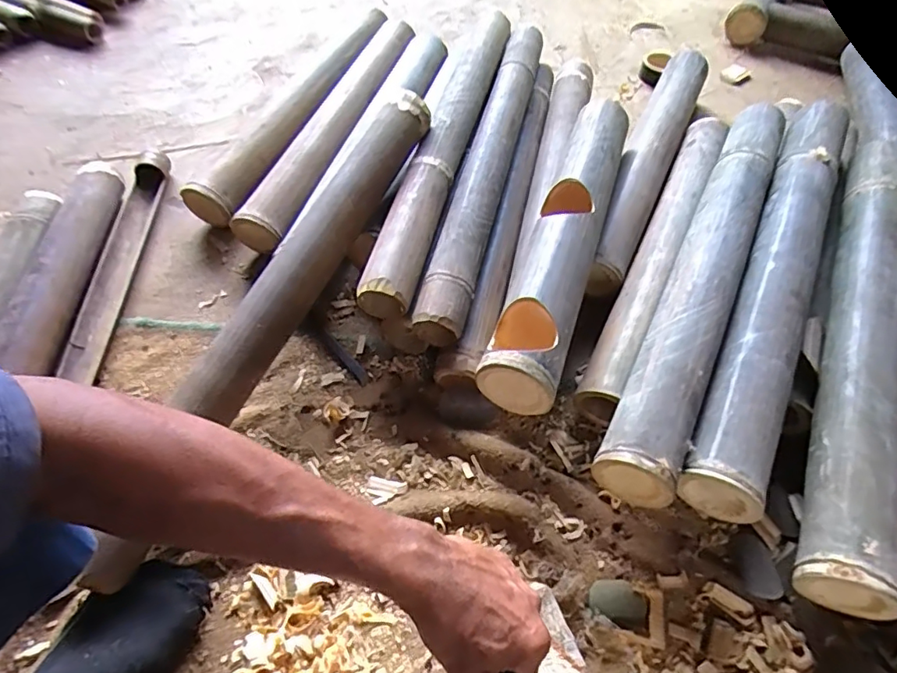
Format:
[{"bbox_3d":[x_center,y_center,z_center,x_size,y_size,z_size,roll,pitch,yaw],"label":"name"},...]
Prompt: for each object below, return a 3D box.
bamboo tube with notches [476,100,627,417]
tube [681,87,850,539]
[{"bbox_3d":[0.142,-0.133,0.648,0.082,0.064,0.487,15,59,12],"label":"bamboo tube with notches"},{"bbox_3d":[0.386,-0.077,0.619,0.083,0.066,0.607,25,61,17],"label":"tube"}]

